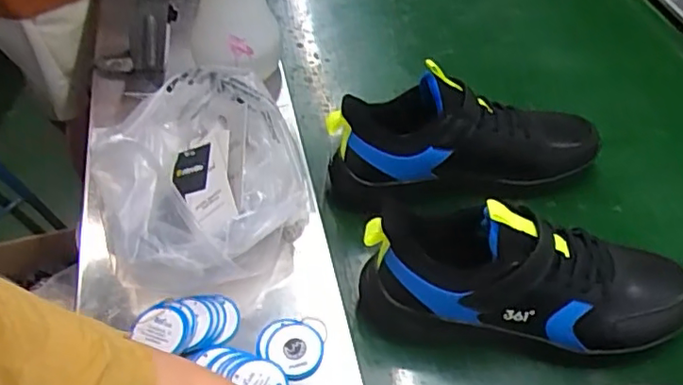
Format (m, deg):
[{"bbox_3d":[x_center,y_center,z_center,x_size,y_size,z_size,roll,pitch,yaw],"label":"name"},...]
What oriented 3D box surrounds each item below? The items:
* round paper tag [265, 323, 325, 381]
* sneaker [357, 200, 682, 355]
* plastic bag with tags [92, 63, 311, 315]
[{"bbox_3d":[-0.038,0.130,0.508,0.041,0.006,0.048,-41,63,-21],"label":"round paper tag"},{"bbox_3d":[0.163,0.079,0.526,0.291,0.127,0.089,5,48,3],"label":"sneaker"},{"bbox_3d":[-0.137,-0.002,0.583,0.199,0.132,0.205,-6,48,-7],"label":"plastic bag with tags"}]

